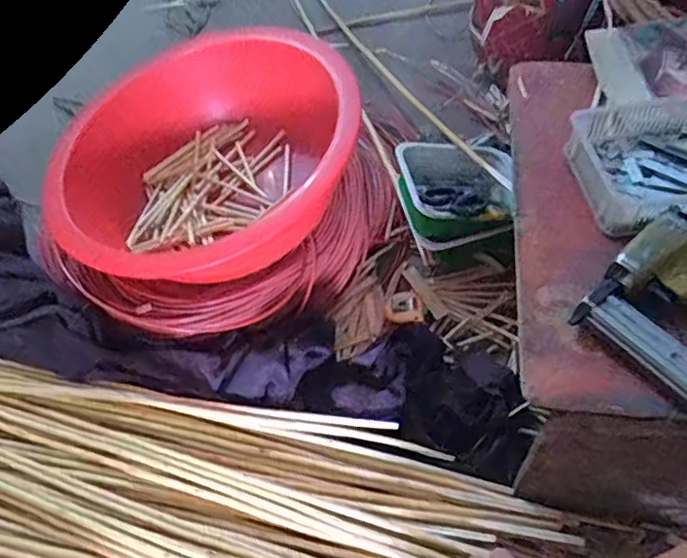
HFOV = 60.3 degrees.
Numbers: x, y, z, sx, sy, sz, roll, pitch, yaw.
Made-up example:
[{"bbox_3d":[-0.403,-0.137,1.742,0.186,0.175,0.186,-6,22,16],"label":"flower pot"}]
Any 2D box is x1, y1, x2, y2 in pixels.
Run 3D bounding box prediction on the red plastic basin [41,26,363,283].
[{"bbox_3d":[-0.215,-0.188,0.867,0.417,0.170,0.417,-2,57,3],"label":"red plastic basin"}]

